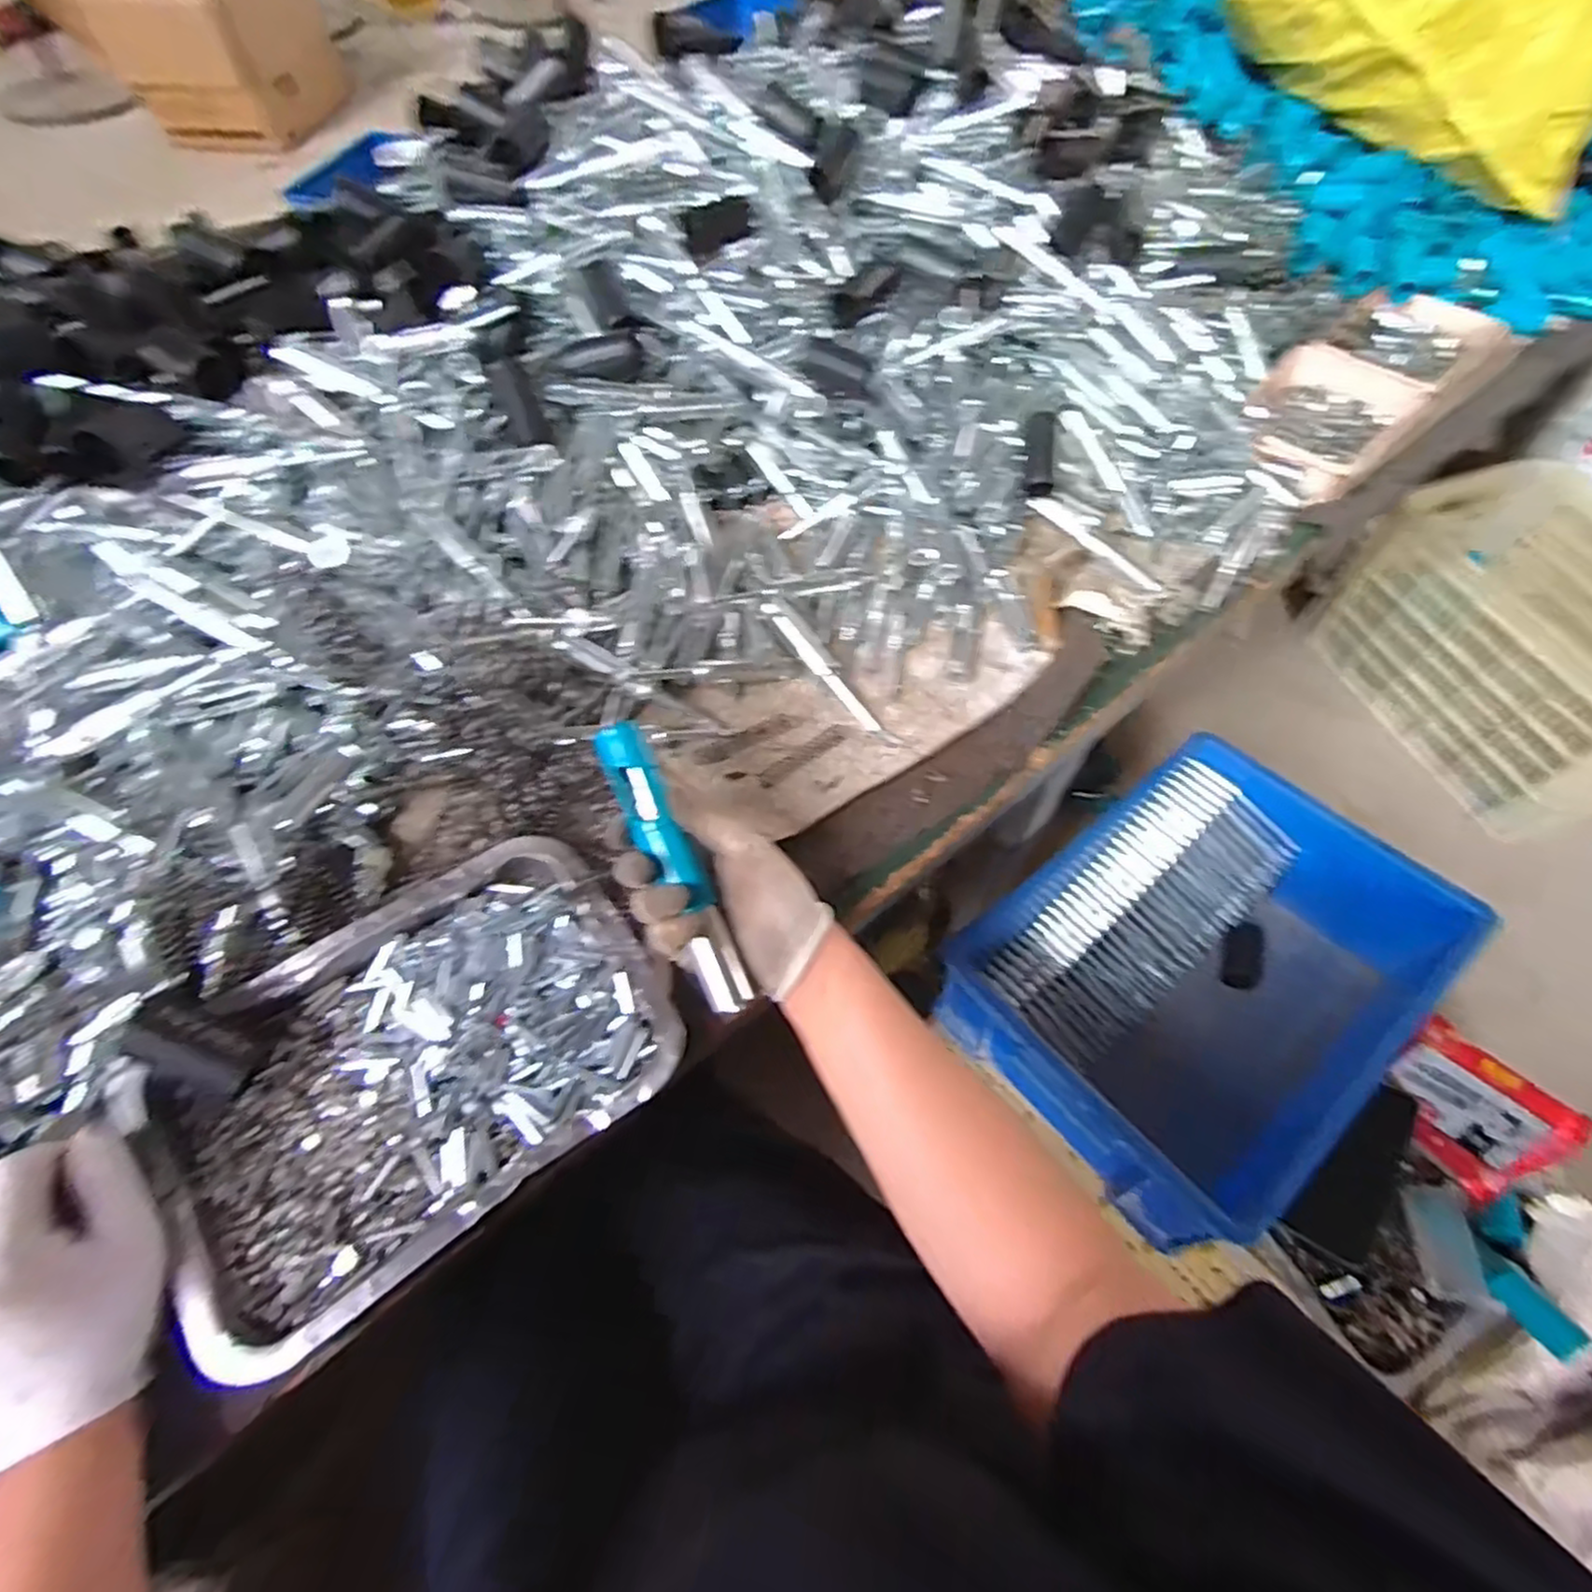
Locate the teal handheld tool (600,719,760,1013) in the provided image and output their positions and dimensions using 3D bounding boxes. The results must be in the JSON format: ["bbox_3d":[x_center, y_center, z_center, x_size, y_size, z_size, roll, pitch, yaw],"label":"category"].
[{"bbox_3d":[-0.075,0.037,0.442,0.030,0.040,0.189,-22,79,-14],"label":"teal handheld tool"}]

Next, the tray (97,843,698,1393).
[{"bbox_3d":[-0.203,0.143,0.405,0.253,0.026,0.175,-32,65,-19],"label":"tray"}]

